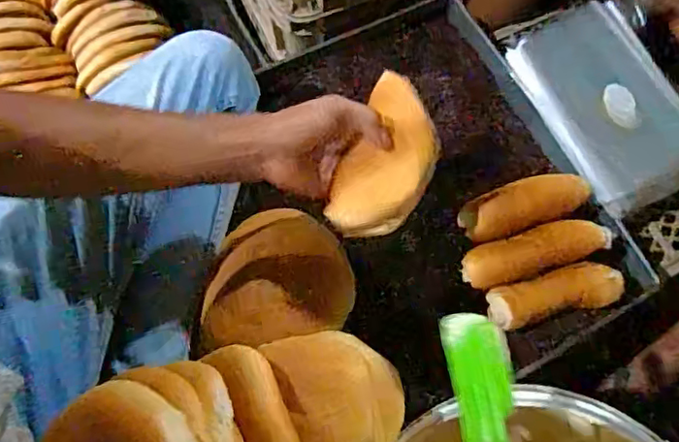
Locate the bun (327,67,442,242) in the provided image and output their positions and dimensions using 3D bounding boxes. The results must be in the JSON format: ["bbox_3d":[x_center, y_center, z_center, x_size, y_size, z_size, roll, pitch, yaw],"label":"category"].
[{"bbox_3d":[0.046,-0.055,0.541,0.075,0.050,0.142,24,72,8],"label":"bun"}]

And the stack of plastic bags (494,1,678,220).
[{"bbox_3d":[0.307,-0.151,0.709,0.141,0.060,0.272,-26,73,-9],"label":"stack of plastic bags"}]

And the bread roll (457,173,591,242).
[{"bbox_3d":[0.204,-0.017,0.672,0.143,0.058,0.051,-19,72,-7],"label":"bread roll"}]

